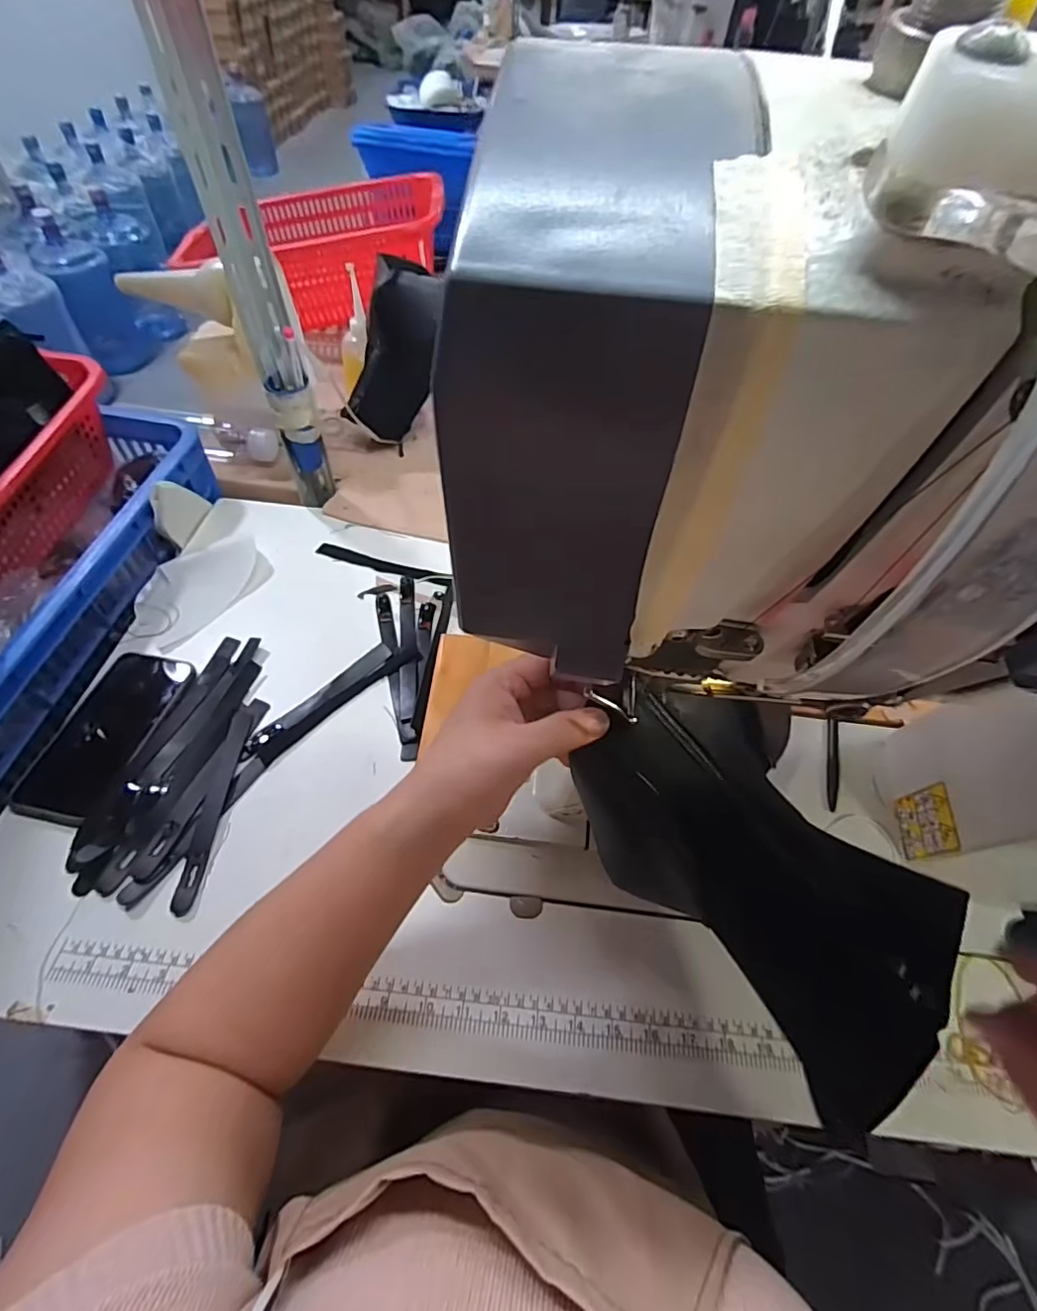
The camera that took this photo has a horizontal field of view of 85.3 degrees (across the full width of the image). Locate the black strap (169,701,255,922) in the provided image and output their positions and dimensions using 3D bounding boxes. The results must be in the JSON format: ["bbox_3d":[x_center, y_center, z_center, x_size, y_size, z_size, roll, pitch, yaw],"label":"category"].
[{"bbox_3d":[-0.246,0.117,0.459,0.017,0.007,0.170,2,54,-1],"label":"black strap"}]

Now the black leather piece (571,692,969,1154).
[{"bbox_3d":[0.130,0.103,0.284,0.118,0.055,0.193,-29,60,-21],"label":"black leather piece"}]

